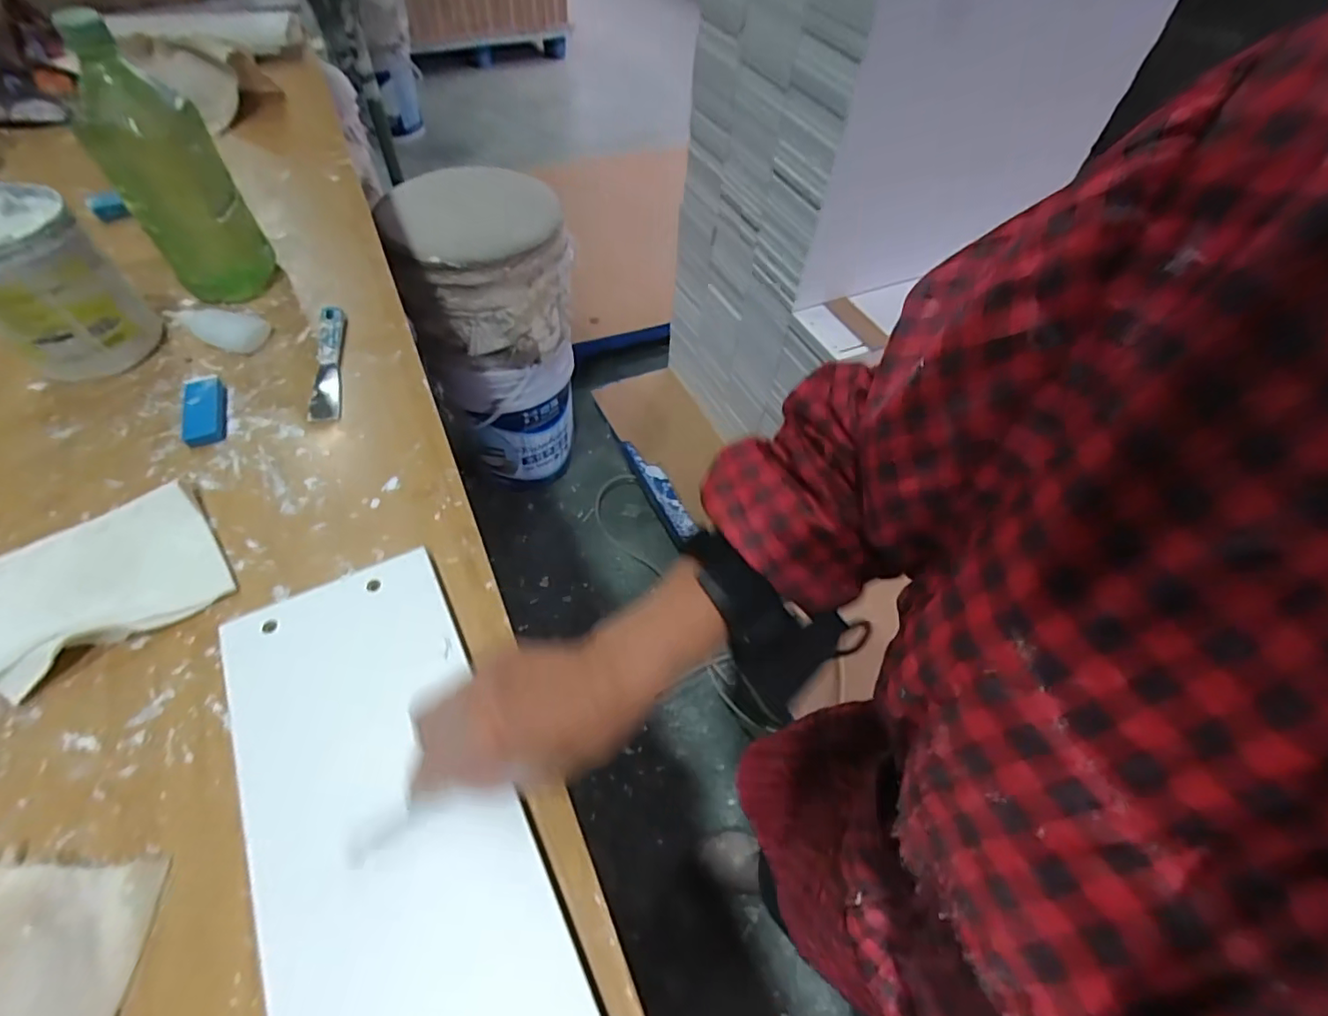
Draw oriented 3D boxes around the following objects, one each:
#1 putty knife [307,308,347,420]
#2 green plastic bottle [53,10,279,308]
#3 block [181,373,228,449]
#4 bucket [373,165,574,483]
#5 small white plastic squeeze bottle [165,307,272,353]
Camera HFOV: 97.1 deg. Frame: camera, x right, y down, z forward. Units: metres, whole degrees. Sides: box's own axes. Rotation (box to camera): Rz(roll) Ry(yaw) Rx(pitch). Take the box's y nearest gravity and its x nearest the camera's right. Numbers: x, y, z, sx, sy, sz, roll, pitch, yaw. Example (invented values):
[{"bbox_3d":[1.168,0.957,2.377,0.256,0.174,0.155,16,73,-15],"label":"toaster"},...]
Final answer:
[{"bbox_3d":[-0.302,-0.132,0.525,0.024,0.016,0.131,-10,56,-10],"label":"putty knife"},{"bbox_3d":[-0.425,-0.284,0.507,0.071,0.204,0.071,-2,55,-5],"label":"green plastic bottle"},{"bbox_3d":[-0.380,-0.081,0.487,0.031,0.014,0.073,-19,58,-16],"label":"block"},{"bbox_3d":[-0.335,-0.341,1.200,0.284,0.583,0.269,2,54,-3],"label":"bucket"},{"bbox_3d":[-0.416,-0.164,0.539,0.096,0.020,0.039,5,55,0],"label":"small white plastic squeeze bottle"}]

